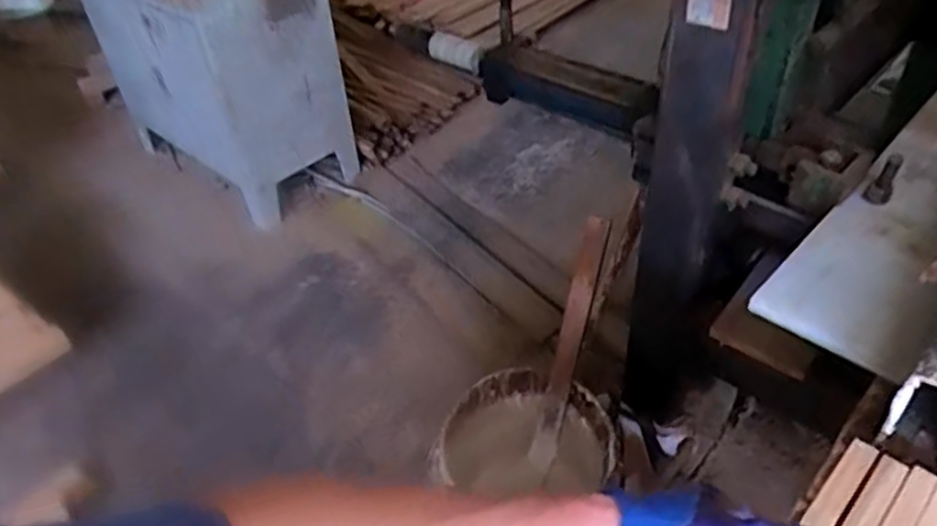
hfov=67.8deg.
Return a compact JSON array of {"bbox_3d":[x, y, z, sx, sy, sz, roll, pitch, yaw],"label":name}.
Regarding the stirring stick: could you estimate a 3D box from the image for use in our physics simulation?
[{"bbox_3d":[0.160,0.138,1.131,0.034,0.425,0.020,15,13,17],"label":"stirring stick"}]

